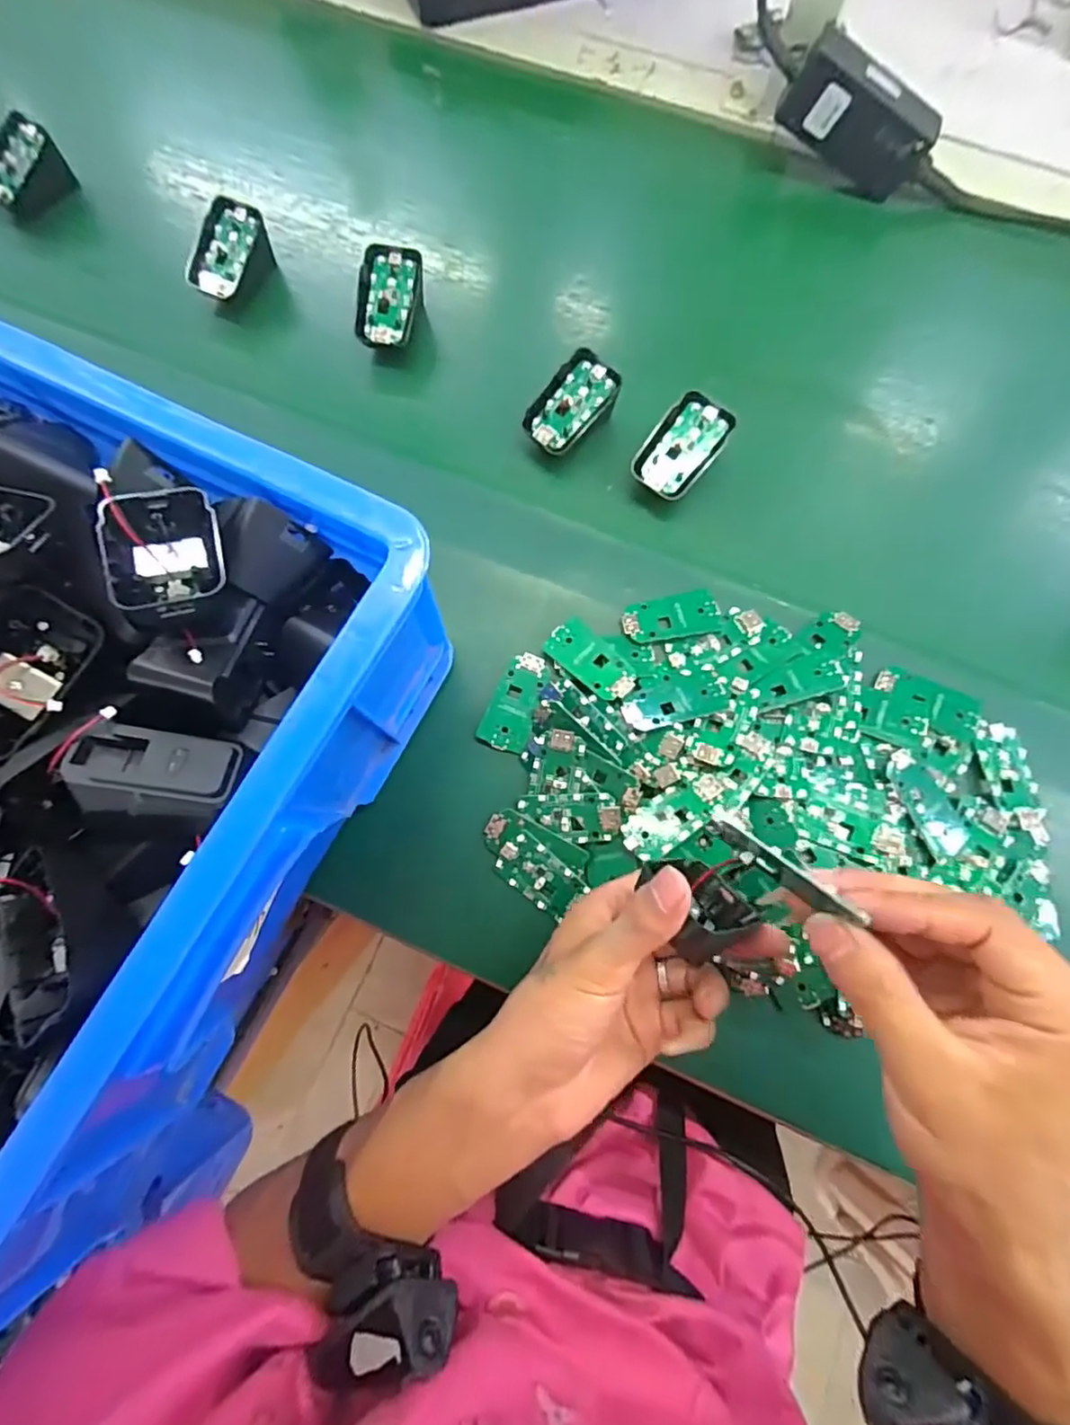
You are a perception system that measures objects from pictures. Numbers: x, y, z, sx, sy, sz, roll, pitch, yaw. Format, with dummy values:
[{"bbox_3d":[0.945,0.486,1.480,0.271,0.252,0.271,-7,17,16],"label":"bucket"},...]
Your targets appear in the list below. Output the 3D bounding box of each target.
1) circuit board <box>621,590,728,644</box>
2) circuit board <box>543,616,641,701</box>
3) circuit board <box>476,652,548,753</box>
[{"bbox_3d":[0.090,-0.063,0.395,0.065,0.005,0.031,-13,76,-3],"label":"circuit board"},{"bbox_3d":[0.037,-0.034,0.385,0.061,0.009,0.032,42,80,10],"label":"circuit board"},{"bbox_3d":[-0.011,-0.007,0.387,0.031,0.005,0.064,22,77,6],"label":"circuit board"}]

